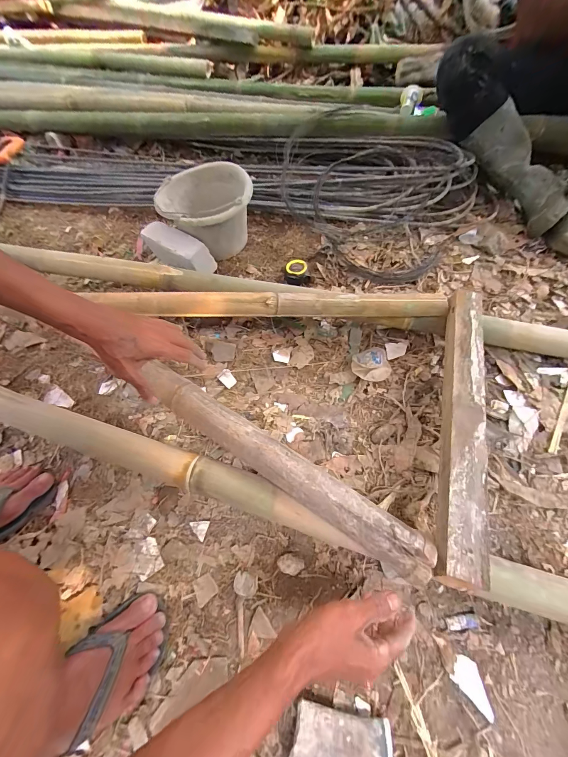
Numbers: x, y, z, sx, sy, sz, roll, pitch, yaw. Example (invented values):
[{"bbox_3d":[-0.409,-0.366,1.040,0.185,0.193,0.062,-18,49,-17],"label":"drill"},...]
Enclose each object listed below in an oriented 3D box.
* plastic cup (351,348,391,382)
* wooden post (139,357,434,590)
[{"bbox_3d":[0.190,-0.033,0.683,0.081,0.024,0.088,4,57,6],"label":"plastic cup"},{"bbox_3d":[-0.029,0.120,0.486,0.520,0.034,0.060,31,64,17],"label":"wooden post"}]

